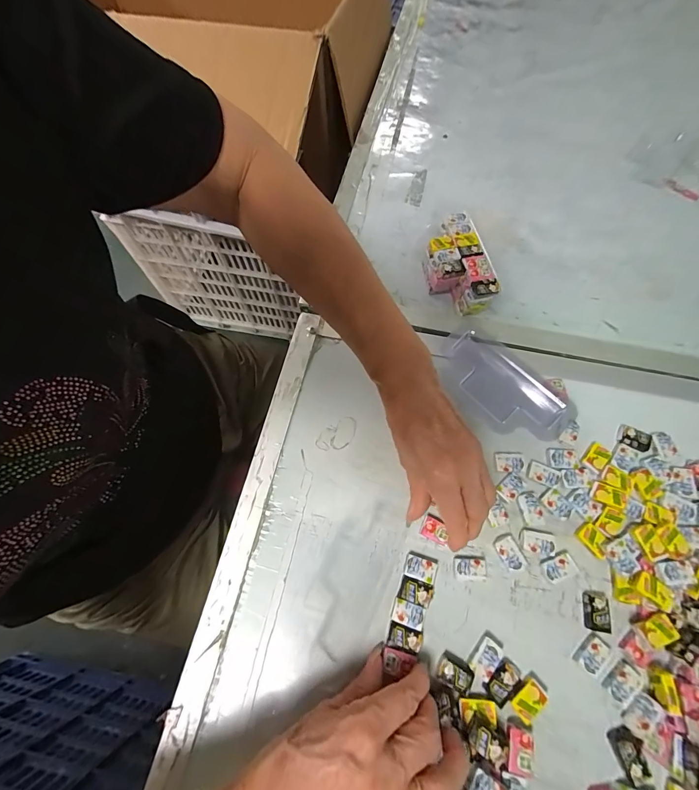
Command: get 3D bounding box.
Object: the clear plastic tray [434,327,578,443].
[{"bbox_3d":[0.148,-0.009,0.353,0.138,0.015,0.088,41,74,16],"label":"clear plastic tray"}]

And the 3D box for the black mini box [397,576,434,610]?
[{"bbox_3d":[0.054,0.161,0.290,0.026,0.010,0.018,16,69,8],"label":"black mini box"}]

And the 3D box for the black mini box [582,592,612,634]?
[{"bbox_3d":[0.196,0.173,0.280,0.018,0.009,0.026,7,68,4],"label":"black mini box"}]

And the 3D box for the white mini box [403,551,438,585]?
[{"bbox_3d":[0.059,0.145,0.295,0.027,0.010,0.019,16,69,8],"label":"white mini box"}]

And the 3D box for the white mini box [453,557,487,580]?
[{"bbox_3d":[0.100,0.144,0.294,0.026,0.009,0.017,-1,67,1],"label":"white mini box"}]

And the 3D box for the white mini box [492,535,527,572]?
[{"bbox_3d":[0.136,0.133,0.298,0.018,0.008,0.028,-22,68,-7],"label":"white mini box"}]

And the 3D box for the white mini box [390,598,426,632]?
[{"bbox_3d":[0.047,0.176,0.283,0.025,0.010,0.016,17,69,8],"label":"white mini box"}]

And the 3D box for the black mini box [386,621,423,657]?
[{"bbox_3d":[0.043,0.191,0.276,0.026,0.009,0.017,16,69,8],"label":"black mini box"}]

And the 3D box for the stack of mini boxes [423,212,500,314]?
[{"bbox_3d":[0.116,-0.144,0.394,0.059,0.039,0.111,-11,67,-3],"label":"stack of mini boxes"}]

